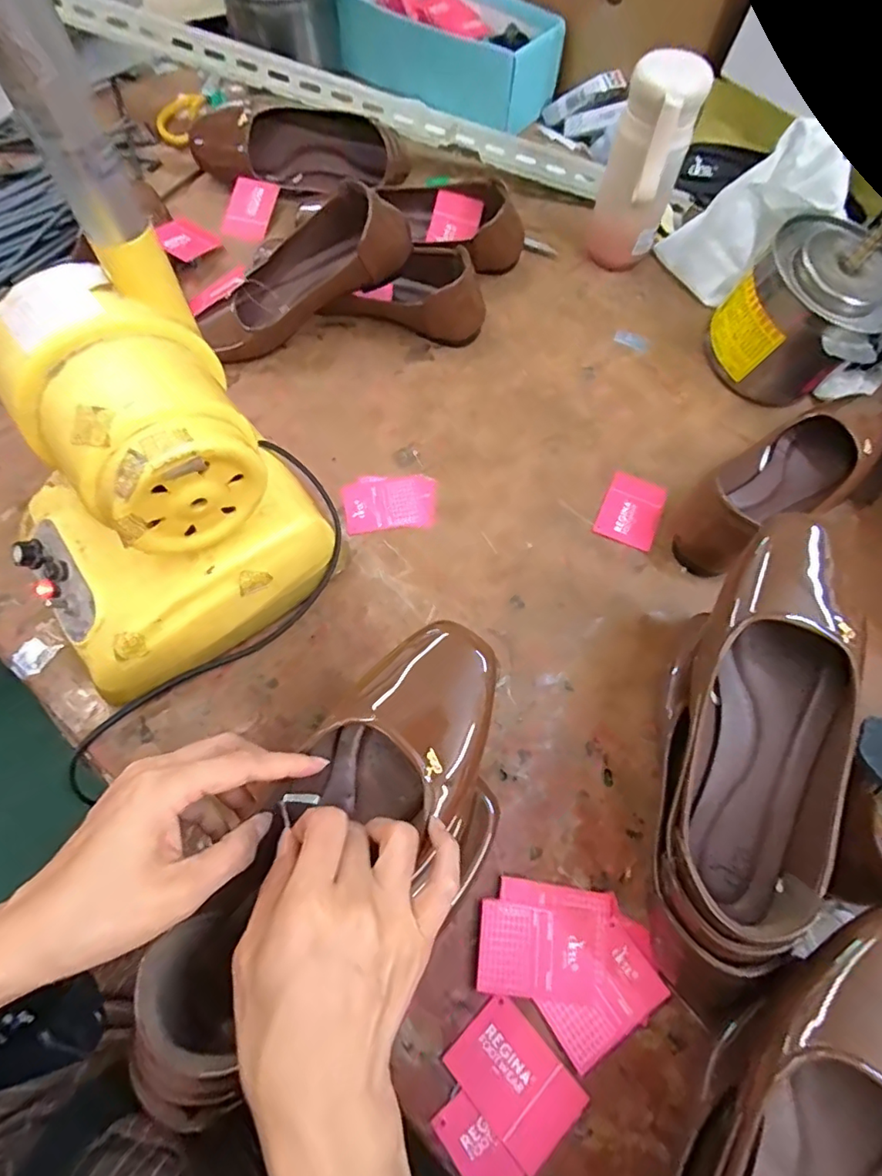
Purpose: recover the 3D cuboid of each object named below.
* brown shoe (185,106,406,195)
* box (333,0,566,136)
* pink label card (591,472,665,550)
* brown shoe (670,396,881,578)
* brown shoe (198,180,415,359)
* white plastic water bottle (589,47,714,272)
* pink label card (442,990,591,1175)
[{"bbox_3d":[-0.171,-0.512,0.649,0.257,0.072,0.058,12,66,3],"label":"brown shoe"},{"bbox_3d":[0.008,-0.721,0.726,0.300,0.083,0.165,25,68,8],"label":"box"},{"bbox_3d":[0.175,-0.072,0.506,0.052,0.004,0.069,22,73,6],"label":"pink label card"},{"bbox_3d":[0.315,-0.100,0.494,0.252,0.060,0.078,-33,72,-15],"label":"brown shoe"},{"bbox_3d":[-0.136,-0.305,0.538,0.217,0.055,0.087,-24,67,16],"label":"brown shoe"},{"bbox_3d":[0.201,-0.416,0.562,0.073,0.181,0.069,20,67,6],"label":"white plastic water bottle"},{"bbox_3d":[0.045,0.298,0.333,0.053,0.009,0.073,-40,74,-18],"label":"pink label card"}]

